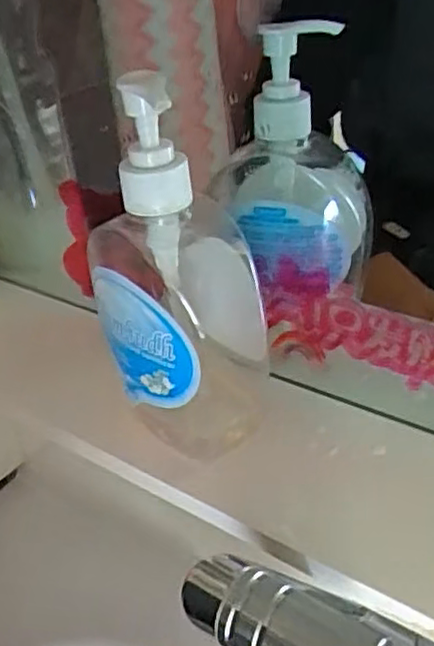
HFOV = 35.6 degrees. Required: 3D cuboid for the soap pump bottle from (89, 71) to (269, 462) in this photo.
[{"bbox_3d":[-0.021,-0.023,0.322,0.084,0.174,0.079,-4,33,4],"label":"soap pump bottle"}]

